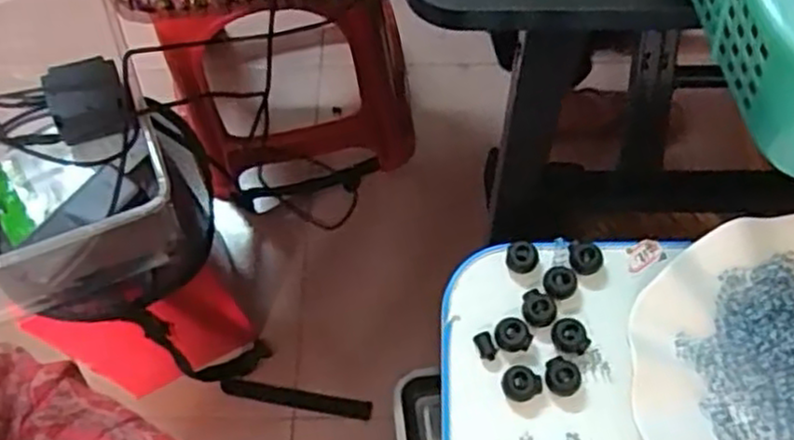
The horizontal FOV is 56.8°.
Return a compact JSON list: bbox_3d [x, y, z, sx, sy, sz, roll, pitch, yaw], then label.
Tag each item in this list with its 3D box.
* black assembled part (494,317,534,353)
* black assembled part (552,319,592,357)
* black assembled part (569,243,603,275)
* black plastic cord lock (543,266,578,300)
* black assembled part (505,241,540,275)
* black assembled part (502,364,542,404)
[{"bbox_3d":[0.060,0.060,0.382,0.018,0.010,0.017,-1,64,3],"label":"black assembled part"},{"bbox_3d":[0.090,0.062,0.382,0.016,0.013,0.019,-27,66,-9],"label":"black assembled part"},{"bbox_3d":[0.103,0.023,0.402,0.018,0.015,0.017,-1,64,3],"label":"black assembled part"},{"bbox_3d":[0.089,0.035,0.397,0.017,0.015,0.016,-1,64,3],"label":"black plastic cord lock"},{"bbox_3d":[0.069,0.021,0.403,0.017,0.014,0.014,14,66,10],"label":"black assembled part"},{"bbox_3d":[0.063,0.083,0.371,0.020,0.007,0.017,4,65,5],"label":"black assembled part"}]

